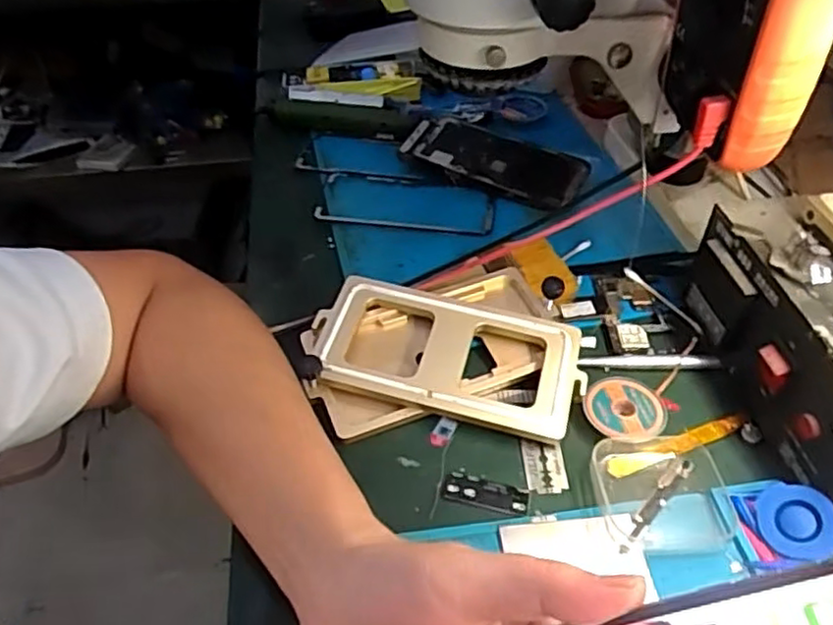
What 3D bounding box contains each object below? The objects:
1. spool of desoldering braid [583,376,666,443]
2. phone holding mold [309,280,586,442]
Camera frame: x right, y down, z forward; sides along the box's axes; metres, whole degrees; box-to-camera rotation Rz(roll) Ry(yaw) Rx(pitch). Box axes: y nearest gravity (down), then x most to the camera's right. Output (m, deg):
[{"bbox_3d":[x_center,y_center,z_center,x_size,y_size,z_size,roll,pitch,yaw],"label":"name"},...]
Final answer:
[{"bbox_3d":[0.120,0.056,0.385,0.045,0.009,0.046,-1,44,1],"label":"spool of desoldering braid"},{"bbox_3d":[0.018,0.025,0.401,0.159,0.010,0.080,11,56,8],"label":"phone holding mold"}]

